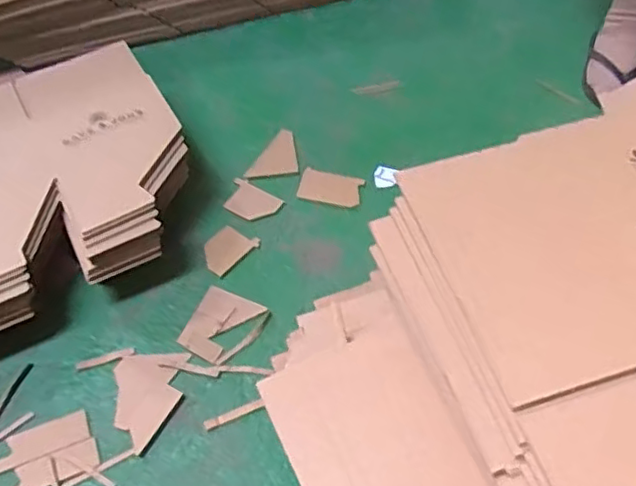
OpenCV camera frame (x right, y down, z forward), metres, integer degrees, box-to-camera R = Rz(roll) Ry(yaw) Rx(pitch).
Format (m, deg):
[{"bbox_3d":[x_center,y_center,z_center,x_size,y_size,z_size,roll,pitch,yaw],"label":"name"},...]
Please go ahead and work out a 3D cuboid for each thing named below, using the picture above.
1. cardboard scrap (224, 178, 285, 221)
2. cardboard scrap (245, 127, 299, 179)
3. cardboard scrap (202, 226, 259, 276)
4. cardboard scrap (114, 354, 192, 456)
[{"bbox_3d":[-0.111,-0.066,1.013,0.095,0.006,0.068,31,55,22],"label":"cardboard scrap"},{"bbox_3d":[-0.081,-0.154,1.090,0.085,0.007,0.116,-7,47,-1],"label":"cardboard scrap"},{"bbox_3d":[-0.137,0.008,0.956,0.056,0.005,0.087,42,59,14],"label":"cardboard scrap"},{"bbox_3d":[-0.219,0.200,0.810,0.086,0.006,0.125,-1,54,-1],"label":"cardboard scrap"}]

